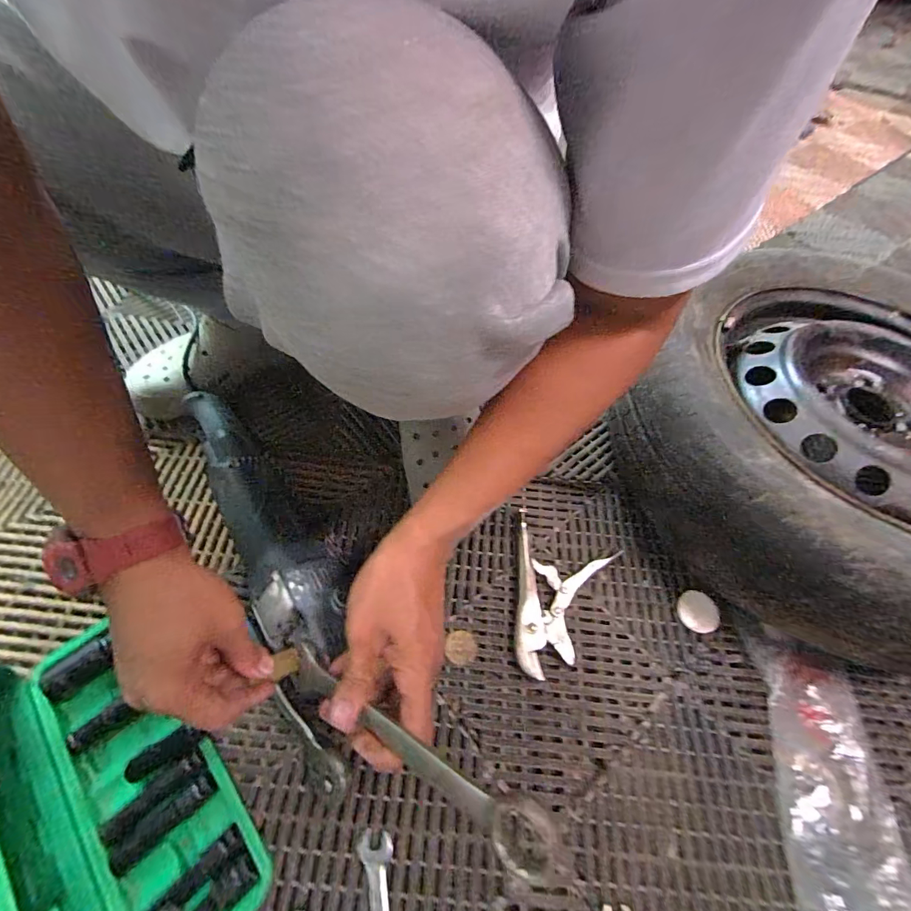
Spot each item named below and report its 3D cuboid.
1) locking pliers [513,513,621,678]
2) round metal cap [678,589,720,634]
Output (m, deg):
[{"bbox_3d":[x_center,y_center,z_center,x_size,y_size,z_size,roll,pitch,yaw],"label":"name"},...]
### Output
[{"bbox_3d":[0.101,0.160,0.480,0.116,0.022,0.168,26,58,12],"label":"locking pliers"},{"bbox_3d":[0.282,0.180,0.482,0.044,0.007,0.044,2,56,-3],"label":"round metal cap"}]

